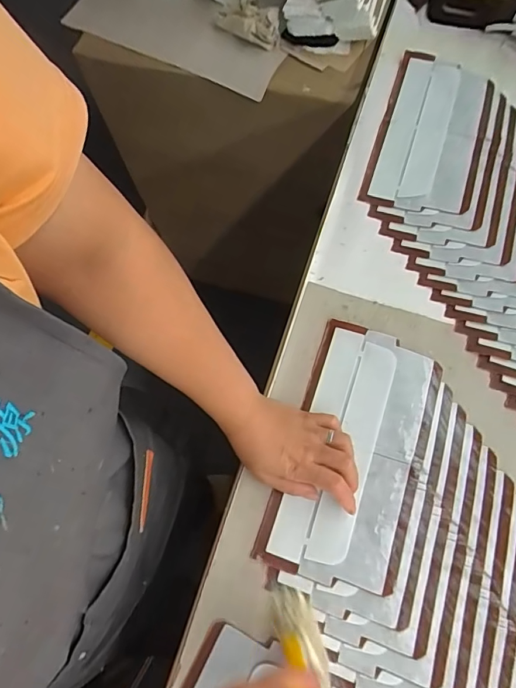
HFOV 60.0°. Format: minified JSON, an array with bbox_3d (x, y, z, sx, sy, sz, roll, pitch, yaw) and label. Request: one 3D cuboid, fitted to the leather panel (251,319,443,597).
[{"bbox_3d":[0.094,0.103,0.434,0.123,0.011,0.242,17,73,12],"label":"leather panel"}]

